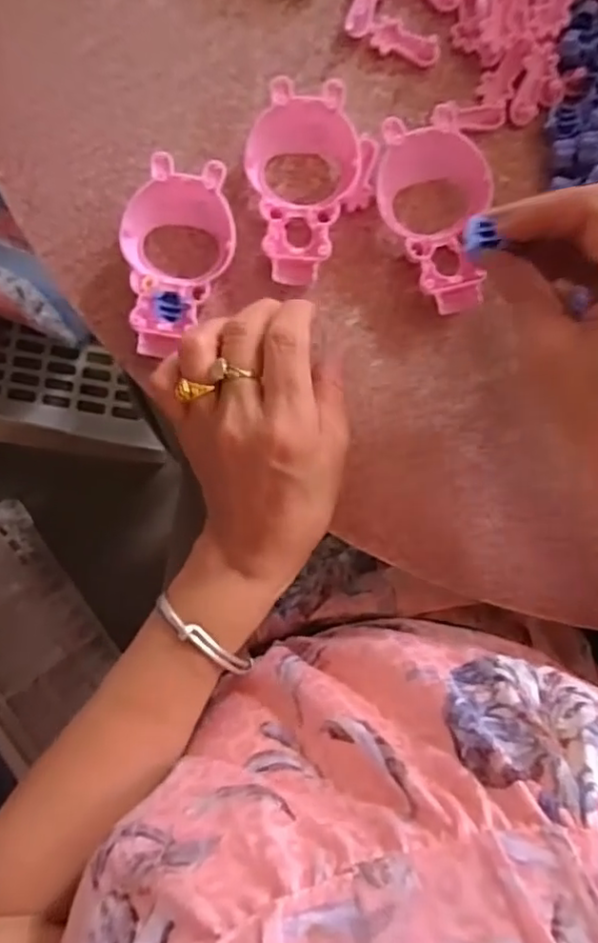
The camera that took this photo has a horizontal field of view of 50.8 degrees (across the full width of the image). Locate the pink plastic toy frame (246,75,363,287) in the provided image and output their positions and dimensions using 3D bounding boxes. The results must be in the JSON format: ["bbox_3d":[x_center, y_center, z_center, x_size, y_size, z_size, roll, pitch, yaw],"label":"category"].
[{"bbox_3d":[0.003,-0.155,0.348,0.059,0.026,0.104,0,89,2],"label":"pink plastic toy frame"}]

